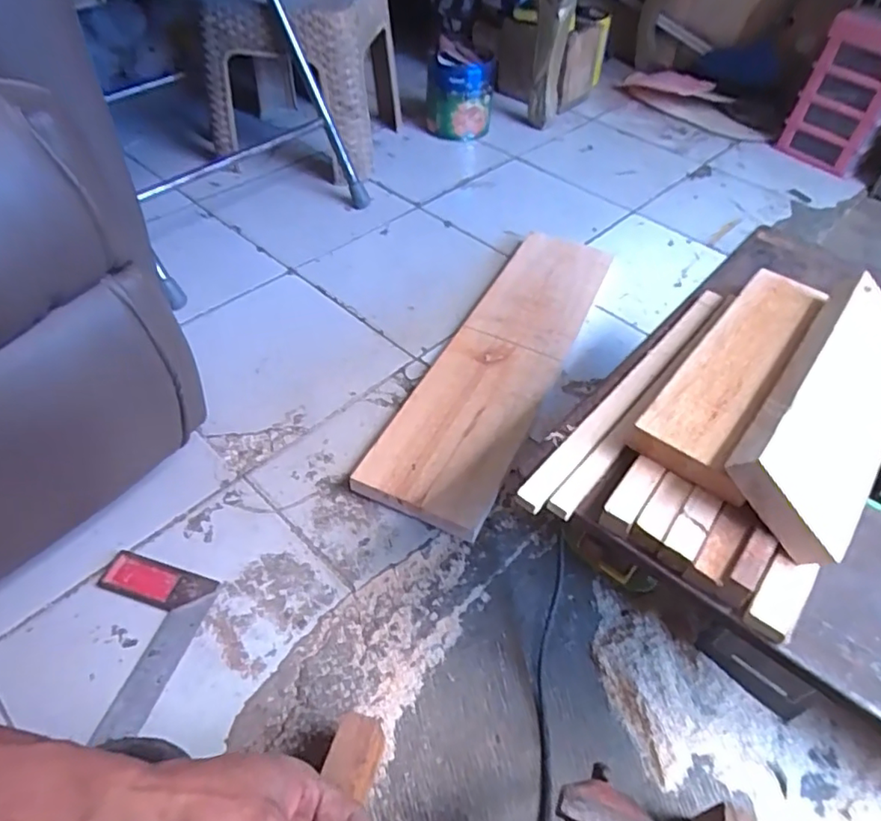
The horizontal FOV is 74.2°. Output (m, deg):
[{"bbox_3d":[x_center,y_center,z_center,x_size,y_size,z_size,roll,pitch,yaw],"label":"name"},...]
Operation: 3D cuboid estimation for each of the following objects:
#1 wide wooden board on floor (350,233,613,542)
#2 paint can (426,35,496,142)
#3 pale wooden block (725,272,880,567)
[{"bbox_3d":[0.092,-0.082,0.834,0.157,0.036,0.582,22,52,15],"label":"wide wooden board on floor"},{"bbox_3d":[0.043,-0.714,1.290,0.143,0.162,0.167,2,49,-1],"label":"paint can"},{"bbox_3d":[0.289,-0.005,0.423,0.240,0.026,0.087,-41,90,-30],"label":"pale wooden block"}]

